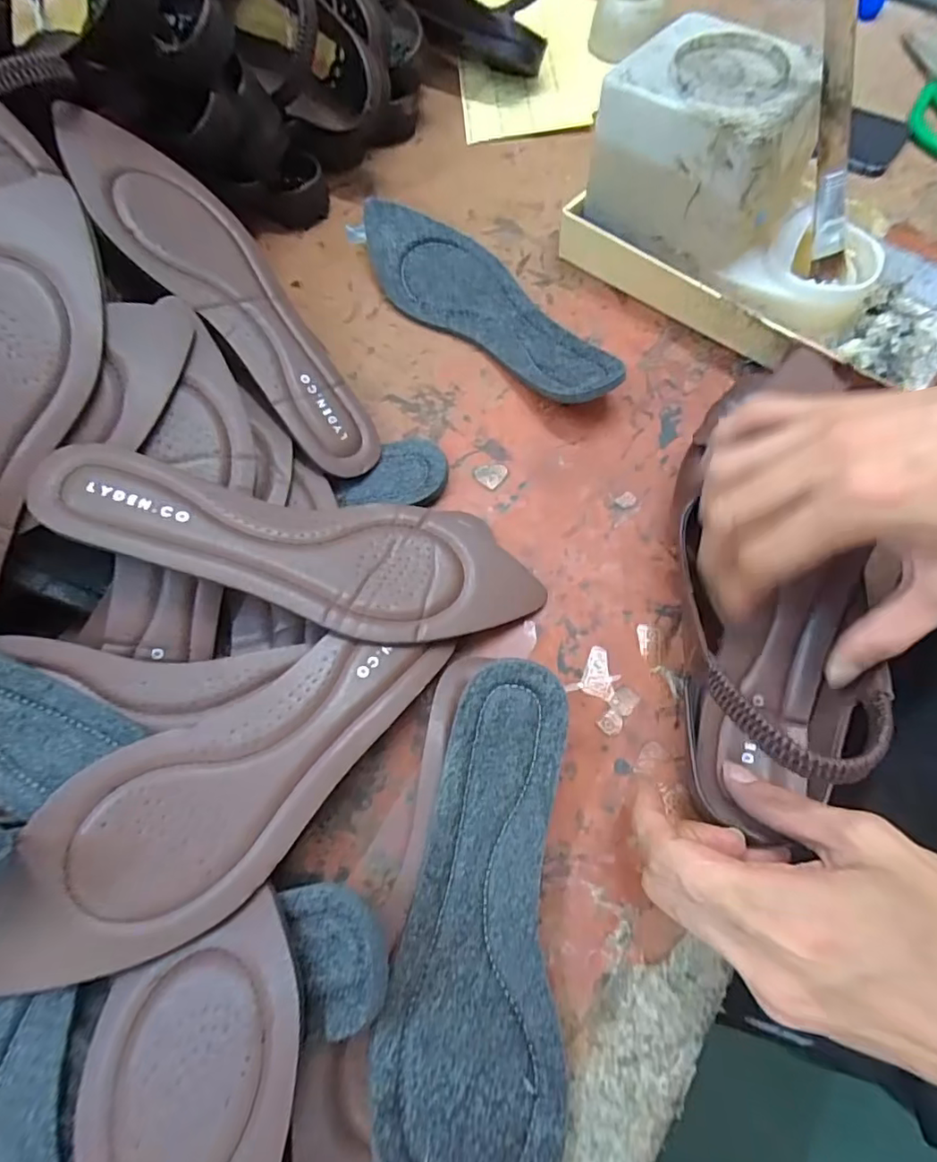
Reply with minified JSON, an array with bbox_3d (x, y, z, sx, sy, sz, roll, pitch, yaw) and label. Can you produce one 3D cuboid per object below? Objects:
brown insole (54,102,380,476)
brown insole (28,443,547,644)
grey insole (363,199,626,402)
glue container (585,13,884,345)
[{"bbox_3d":[-0.139,-0.172,0.341,0.242,0.008,0.074,47,55,-13],"label":"brown insole"},{"bbox_3d":[-0.083,-0.017,0.296,0.247,0.009,0.081,13,67,-15],"label":"brown insole"},{"bbox_3d":[0.015,-0.200,0.402,0.075,0.033,0.235,-42,71,-14],"label":"grey insole"},{"bbox_3d":[0.182,-0.259,0.374,0.197,0.116,0.116,25,71,13],"label":"glue container"}]

